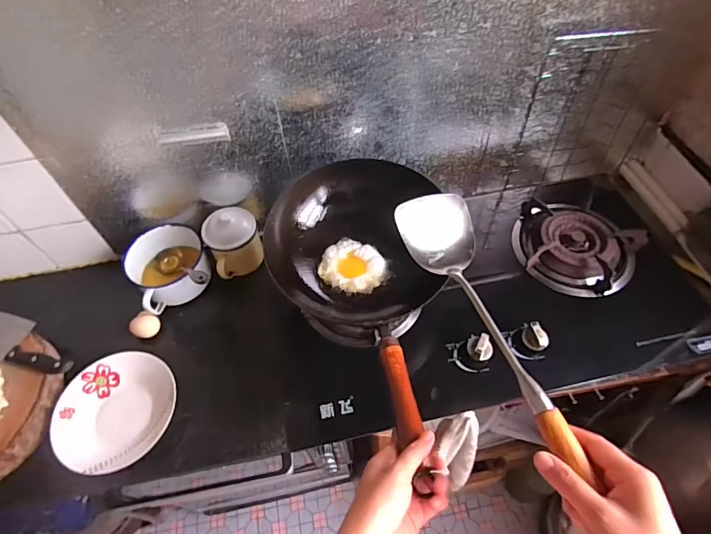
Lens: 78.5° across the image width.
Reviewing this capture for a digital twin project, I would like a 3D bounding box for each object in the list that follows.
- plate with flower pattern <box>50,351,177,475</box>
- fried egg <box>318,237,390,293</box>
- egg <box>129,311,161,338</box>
[{"bbox_3d":[-0.392,0.236,0.718,0.185,0.035,0.187,-1,55,1],"label":"plate with flower pattern"},{"bbox_3d":[-0.002,0.002,0.718,0.108,0.022,0.090,24,60,18],"label":"fried egg"},{"bbox_3d":[-0.391,0.110,0.813,0.037,0.037,0.048,34,63,22],"label":"egg"}]

